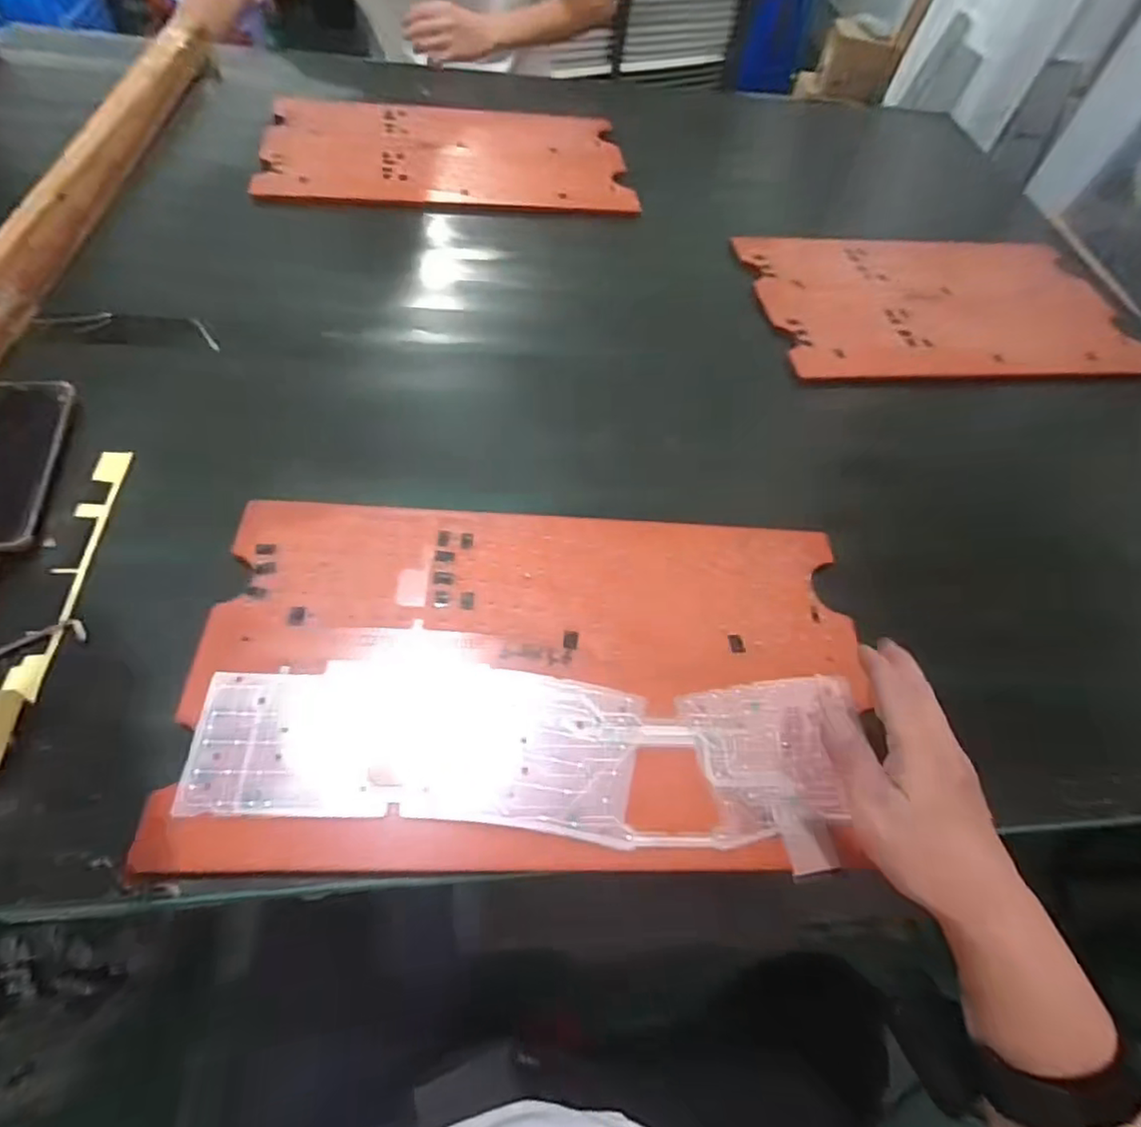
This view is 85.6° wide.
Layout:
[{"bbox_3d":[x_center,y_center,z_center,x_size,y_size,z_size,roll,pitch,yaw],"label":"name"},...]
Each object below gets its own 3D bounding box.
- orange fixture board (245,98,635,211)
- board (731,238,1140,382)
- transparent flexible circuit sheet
[{"bbox_3d":[-0.161,-0.553,0.830,0.459,0.015,0.267,-4,59,-10],"label":"orange fixture board"},{"bbox_3d":[0.447,-0.320,0.750,0.450,0.016,0.275,-2,58,-6],"label":"board"},{"bbox_3d":[-0.028,0.120,0.401,0.402,0.010,0.111,5,57,-4],"label":"transparent flexible circuit sheet"}]

